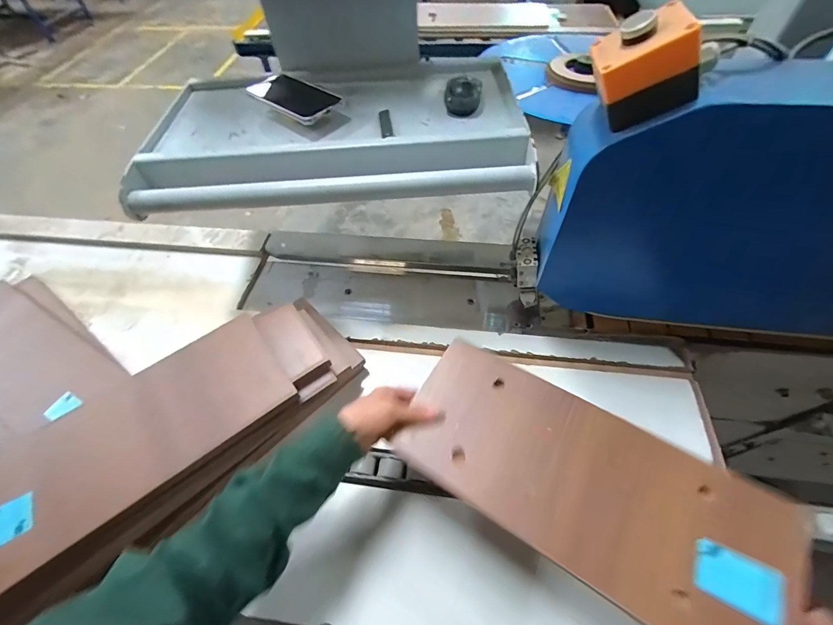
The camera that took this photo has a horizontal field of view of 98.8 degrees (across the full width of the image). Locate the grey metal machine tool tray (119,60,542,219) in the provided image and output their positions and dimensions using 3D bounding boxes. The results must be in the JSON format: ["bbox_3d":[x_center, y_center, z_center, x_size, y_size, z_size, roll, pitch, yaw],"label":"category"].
[{"bbox_3d":[-0.124,-0.295,0.556,0.558,0.059,0.348,-3,56,0],"label":"grey metal machine tool tray"}]

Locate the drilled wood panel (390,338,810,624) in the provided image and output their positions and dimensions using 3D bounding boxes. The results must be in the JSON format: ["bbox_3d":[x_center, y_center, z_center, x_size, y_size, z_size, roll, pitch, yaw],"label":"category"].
[{"bbox_3d":[0.165,0.170,0.371,0.365,0.020,0.162,26,61,23],"label":"drilled wood panel"}]

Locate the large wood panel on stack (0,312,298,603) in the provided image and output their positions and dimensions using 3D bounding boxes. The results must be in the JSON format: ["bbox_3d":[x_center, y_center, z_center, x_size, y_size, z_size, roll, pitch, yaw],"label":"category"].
[{"bbox_3d":[-0.356,0.163,0.385,0.428,0.023,0.155,-33,61,-19],"label":"large wood panel on stack"}]

